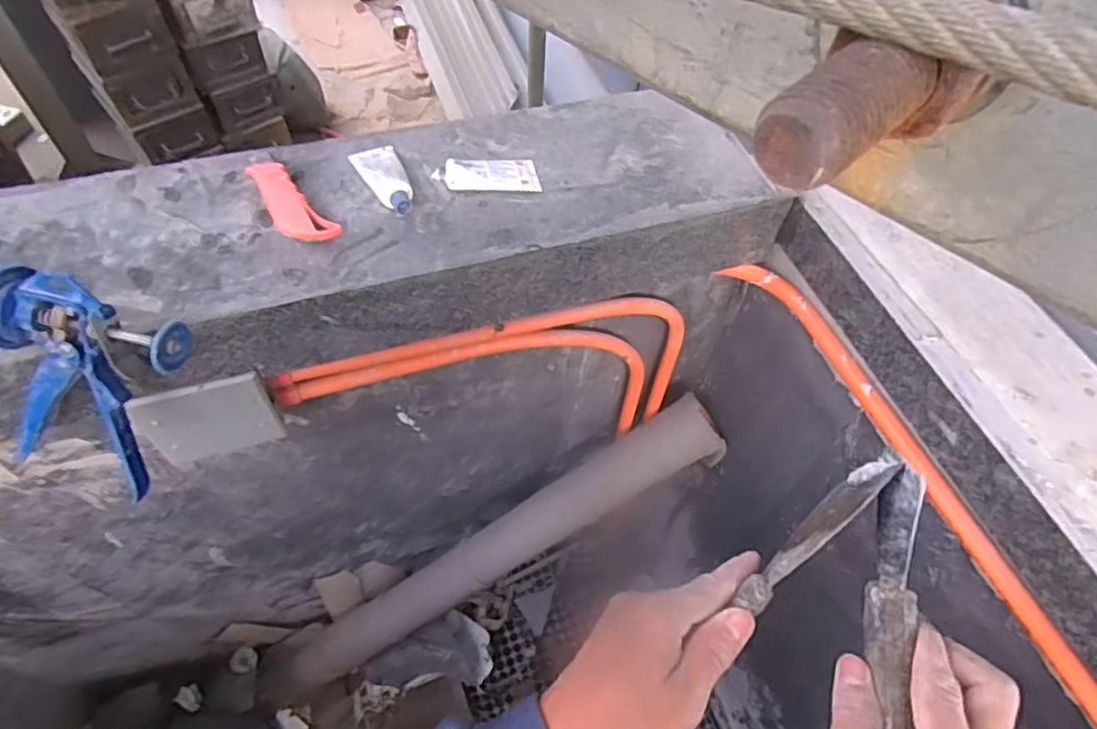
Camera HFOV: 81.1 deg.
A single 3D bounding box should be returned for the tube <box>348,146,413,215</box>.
[{"bbox_3d":[-0.161,-0.187,0.635,0.043,0.027,0.107,-23,61,-19],"label":"tube"}]

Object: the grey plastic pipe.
[{"bbox_3d":[-0.124,0.368,1.175,1.020,0.132,0.129,-35,58,18],"label":"grey plastic pipe"}]

